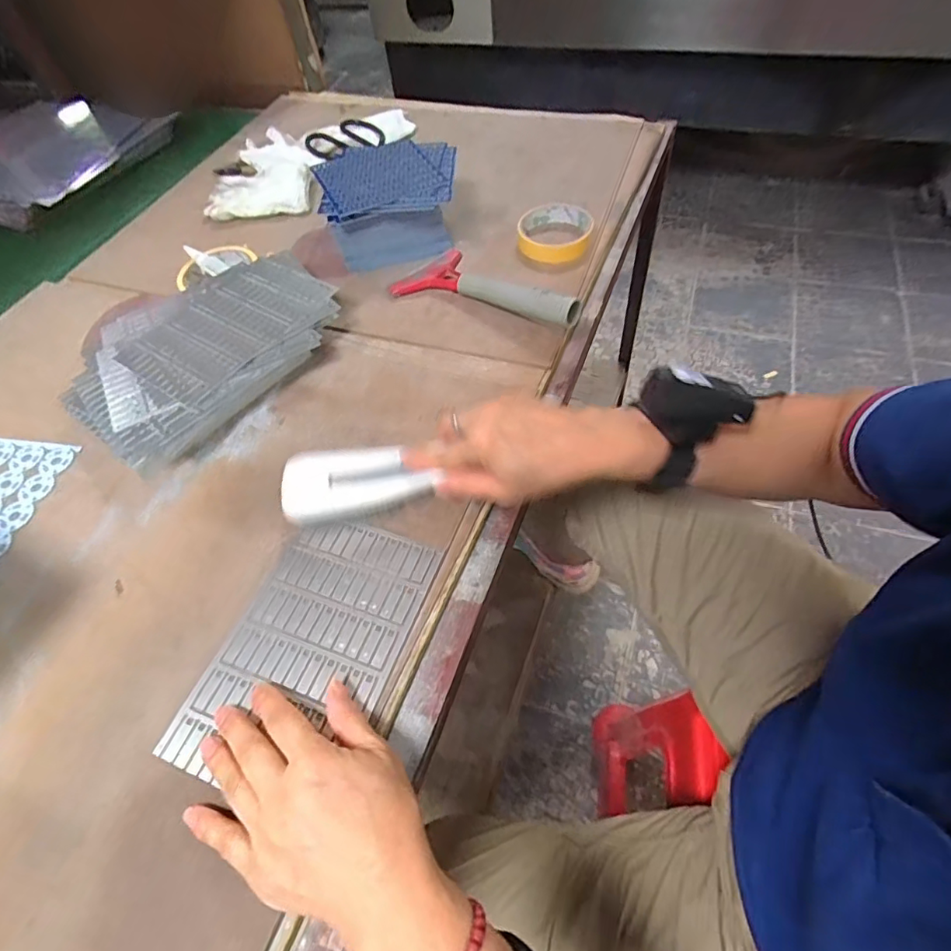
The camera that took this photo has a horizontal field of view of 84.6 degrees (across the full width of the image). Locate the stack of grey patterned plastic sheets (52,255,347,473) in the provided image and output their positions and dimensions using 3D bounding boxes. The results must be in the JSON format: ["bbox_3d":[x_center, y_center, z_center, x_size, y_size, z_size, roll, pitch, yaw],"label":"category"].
[{"bbox_3d":[-0.265,-0.130,0.525,0.203,0.037,0.263,30,63,23],"label":"stack of grey patterned plastic sheets"}]

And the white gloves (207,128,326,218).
[{"bbox_3d":[-0.292,-0.432,0.745,0.146,0.020,0.199,-1,56,5],"label":"white gloves"}]

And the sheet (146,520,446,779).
[{"bbox_3d":[-0.114,0.116,0.365,0.123,0.005,0.184,13,58,16],"label":"sheet"}]

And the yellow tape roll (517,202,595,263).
[{"bbox_3d":[0.091,-0.278,0.601,0.082,0.025,0.089,-3,56,4],"label":"yellow tape roll"}]

